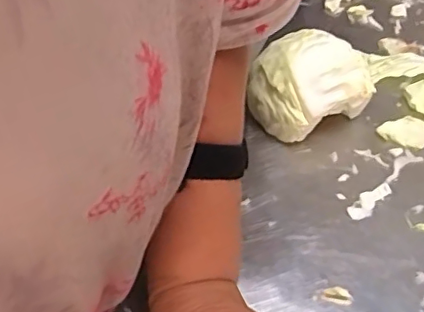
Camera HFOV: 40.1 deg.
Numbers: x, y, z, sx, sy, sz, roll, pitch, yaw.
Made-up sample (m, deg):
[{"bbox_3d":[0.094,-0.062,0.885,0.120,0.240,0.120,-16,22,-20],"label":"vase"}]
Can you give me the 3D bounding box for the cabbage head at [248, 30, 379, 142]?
[{"bbox_3d":[0.078,-0.054,0.471,0.084,0.060,0.078,0,50,0],"label":"cabbage head"}]

